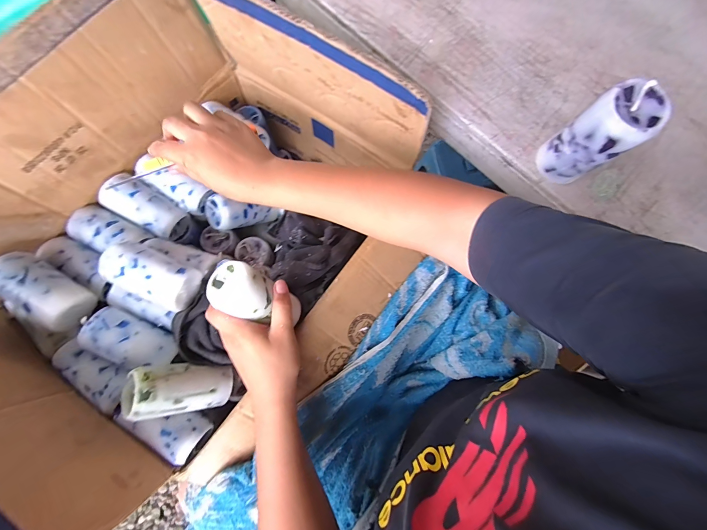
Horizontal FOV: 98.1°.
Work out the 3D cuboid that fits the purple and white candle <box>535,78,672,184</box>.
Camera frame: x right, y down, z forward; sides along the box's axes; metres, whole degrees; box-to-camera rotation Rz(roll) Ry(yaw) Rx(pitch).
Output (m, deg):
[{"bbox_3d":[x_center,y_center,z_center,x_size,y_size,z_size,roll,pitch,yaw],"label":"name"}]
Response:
[{"bbox_3d":[0.217,-0.113,0.278,0.046,0.091,0.049,-28,83,-4],"label":"purple and white candle"}]

